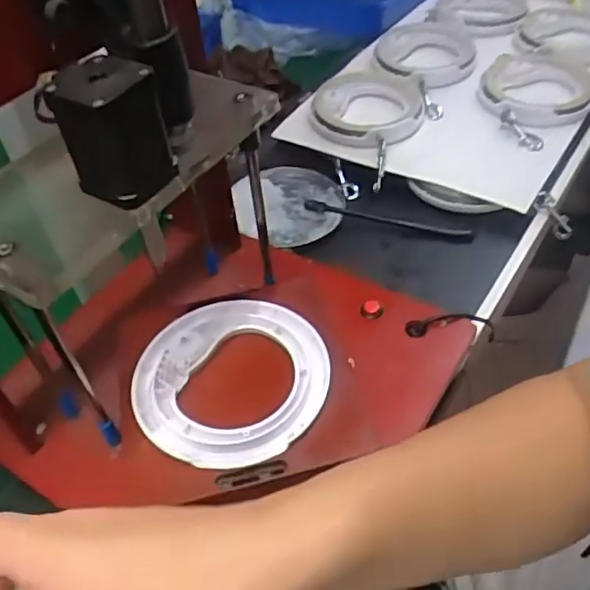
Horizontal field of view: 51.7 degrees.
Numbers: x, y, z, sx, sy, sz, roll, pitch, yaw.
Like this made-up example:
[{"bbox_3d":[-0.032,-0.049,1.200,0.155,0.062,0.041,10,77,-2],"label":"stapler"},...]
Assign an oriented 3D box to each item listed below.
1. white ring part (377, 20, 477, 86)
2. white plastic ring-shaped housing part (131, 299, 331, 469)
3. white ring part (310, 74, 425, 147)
[{"bbox_3d":[0.174,-0.318,0.807,0.130,0.033,0.146,-2,46,4],"label":"white ring part"},{"bbox_3d":[-0.044,0.056,0.423,0.129,0.019,0.132,-3,45,3],"label":"white plastic ring-shaped housing part"},{"bbox_3d":[0.087,-0.223,0.731,0.131,0.027,0.145,3,46,8],"label":"white ring part"}]

